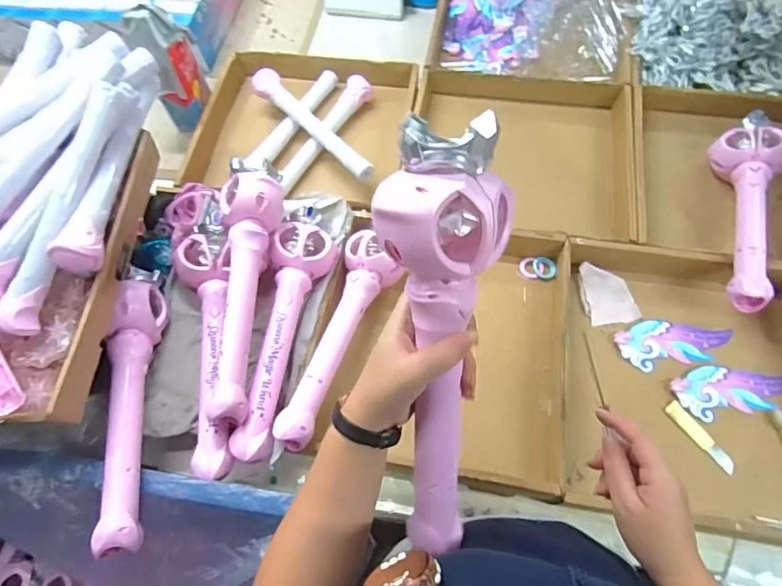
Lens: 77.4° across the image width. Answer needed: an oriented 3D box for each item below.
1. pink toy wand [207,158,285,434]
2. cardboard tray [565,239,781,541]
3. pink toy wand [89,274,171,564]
[{"bbox_3d":[-0.191,-0.012,0.650,0.074,0.110,0.355,-1,64,3],"label":"pink toy wand"},{"bbox_3d":[0.414,0.123,0.679,0.342,0.069,0.374,8,64,7],"label":"cardboard tray"},{"bbox_3d":[-0.321,0.122,0.603,0.055,0.061,0.355,-9,63,-1],"label":"pink toy wand"}]

